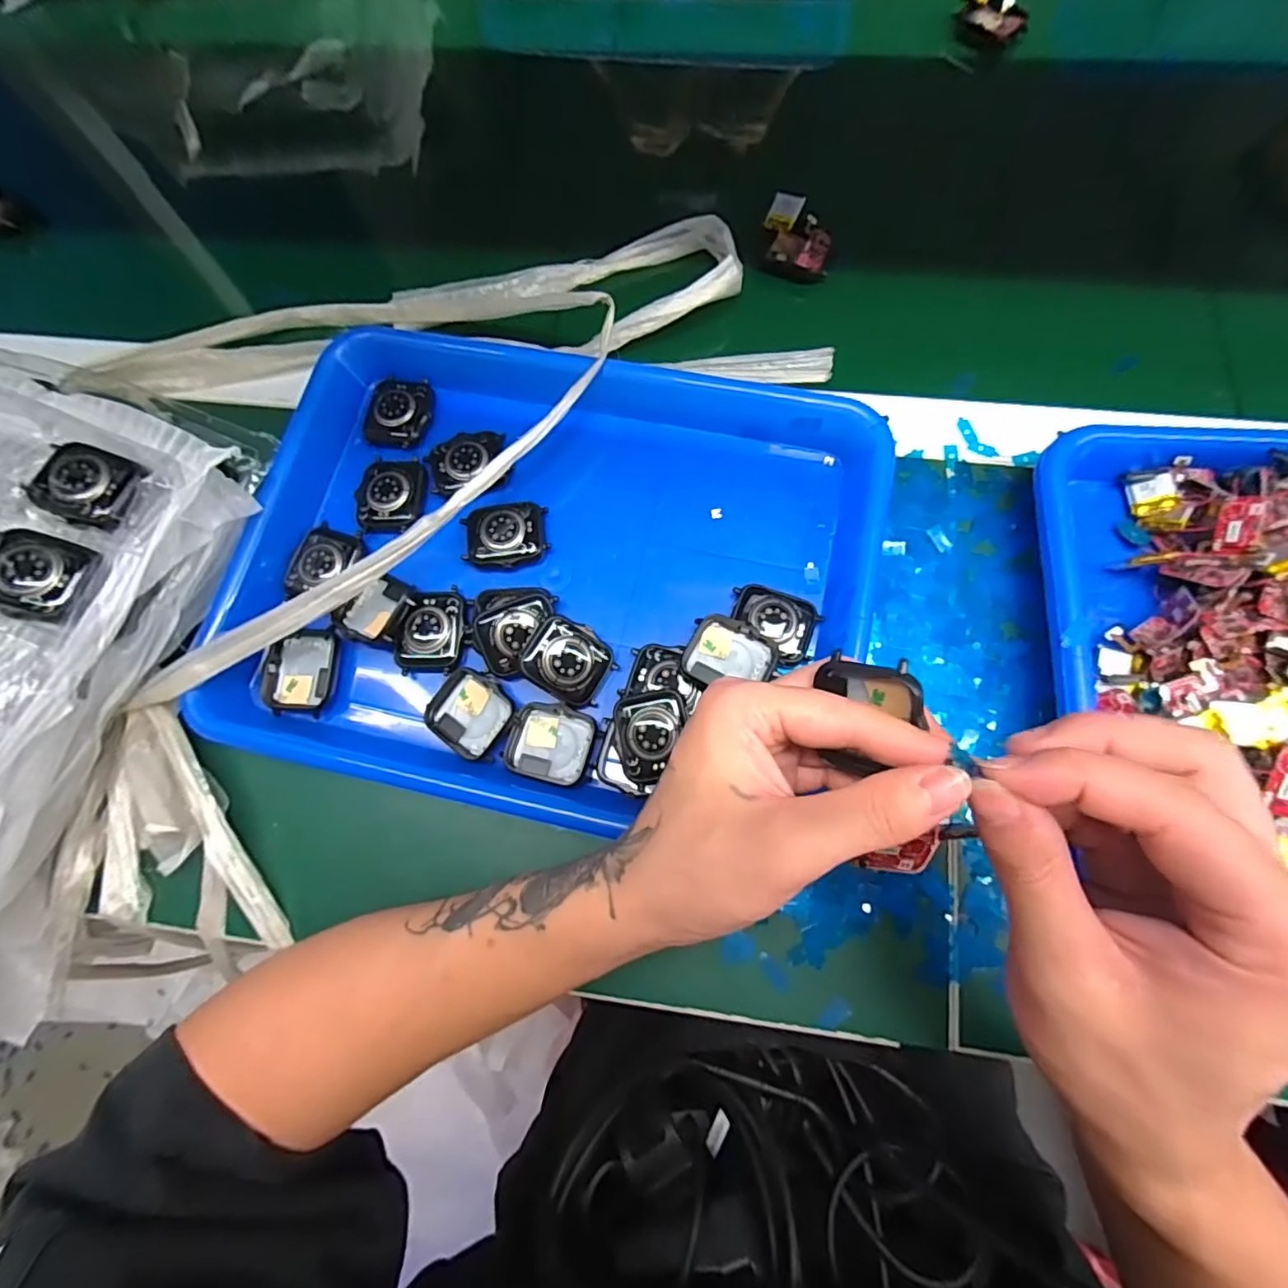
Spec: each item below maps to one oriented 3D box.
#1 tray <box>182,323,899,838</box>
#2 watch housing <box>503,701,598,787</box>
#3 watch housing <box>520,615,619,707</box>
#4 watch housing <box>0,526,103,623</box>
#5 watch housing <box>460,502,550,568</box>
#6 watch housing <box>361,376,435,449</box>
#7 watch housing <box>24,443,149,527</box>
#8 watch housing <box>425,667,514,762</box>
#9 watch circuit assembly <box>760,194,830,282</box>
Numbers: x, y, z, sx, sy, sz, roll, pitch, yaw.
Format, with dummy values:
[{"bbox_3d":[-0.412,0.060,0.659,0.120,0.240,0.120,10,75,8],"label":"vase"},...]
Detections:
[{"bbox_3d":[-0.049,-0.044,0.308,0.329,0.038,0.266,11,77,7],"label":"tray"},{"bbox_3d":[-0.047,0.051,0.286,0.043,0.013,0.037,12,77,7],"label":"watch housing"},{"bbox_3d":[-0.038,0.010,0.290,0.044,0.010,0.037,32,79,-13],"label":"watch housing"},{"bbox_3d":[-0.279,-0.032,0.255,0.052,0.008,0.037,15,77,7],"label":"watch housing"},{"bbox_3d":[-0.078,-0.061,0.316,0.045,0.012,0.036,-8,75,2],"label":"watch housing"},{"bbox_3d":[-0.148,-0.140,0.337,0.037,0.011,0.042,7,76,5],"label":"watch housing"},{"bbox_3d":[-0.266,-0.076,0.267,0.045,0.008,0.037,18,78,8],"label":"watch housing"},{"bbox_3d":[-0.090,0.035,0.290,0.044,0.011,0.039,36,81,11],"label":"watch housing"},{"bbox_3d":[0.100,-0.263,0.365,0.042,0.023,0.043,10,77,6],"label":"watch circuit assembly"}]

